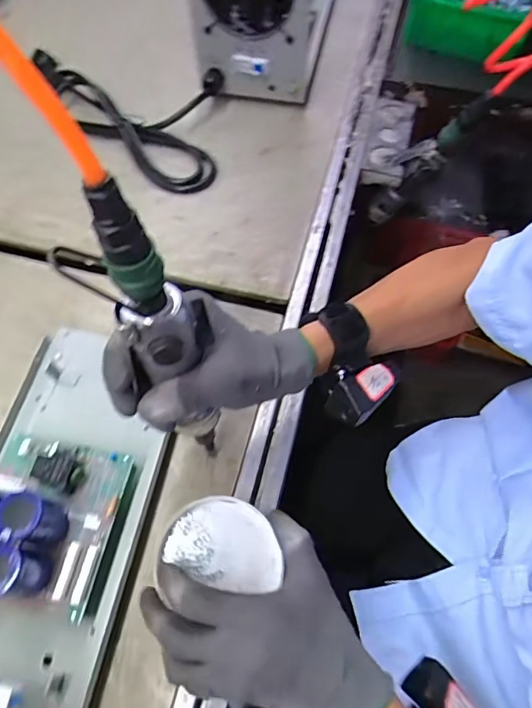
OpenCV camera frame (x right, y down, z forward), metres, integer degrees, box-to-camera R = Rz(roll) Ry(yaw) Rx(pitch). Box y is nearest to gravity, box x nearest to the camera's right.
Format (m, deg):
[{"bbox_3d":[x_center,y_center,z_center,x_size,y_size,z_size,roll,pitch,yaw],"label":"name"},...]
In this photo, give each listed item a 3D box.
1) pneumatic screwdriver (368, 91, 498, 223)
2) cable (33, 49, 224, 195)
[{"bbox_3d":[0.209,-0.258,0.626,0.044,0.206,0.038,6,58,-31],"label":"pneumatic screwdriver"},{"bbox_3d":[-0.170,-0.354,0.656,0.194,0.041,0.349,-40,70,-20],"label":"cable"}]

